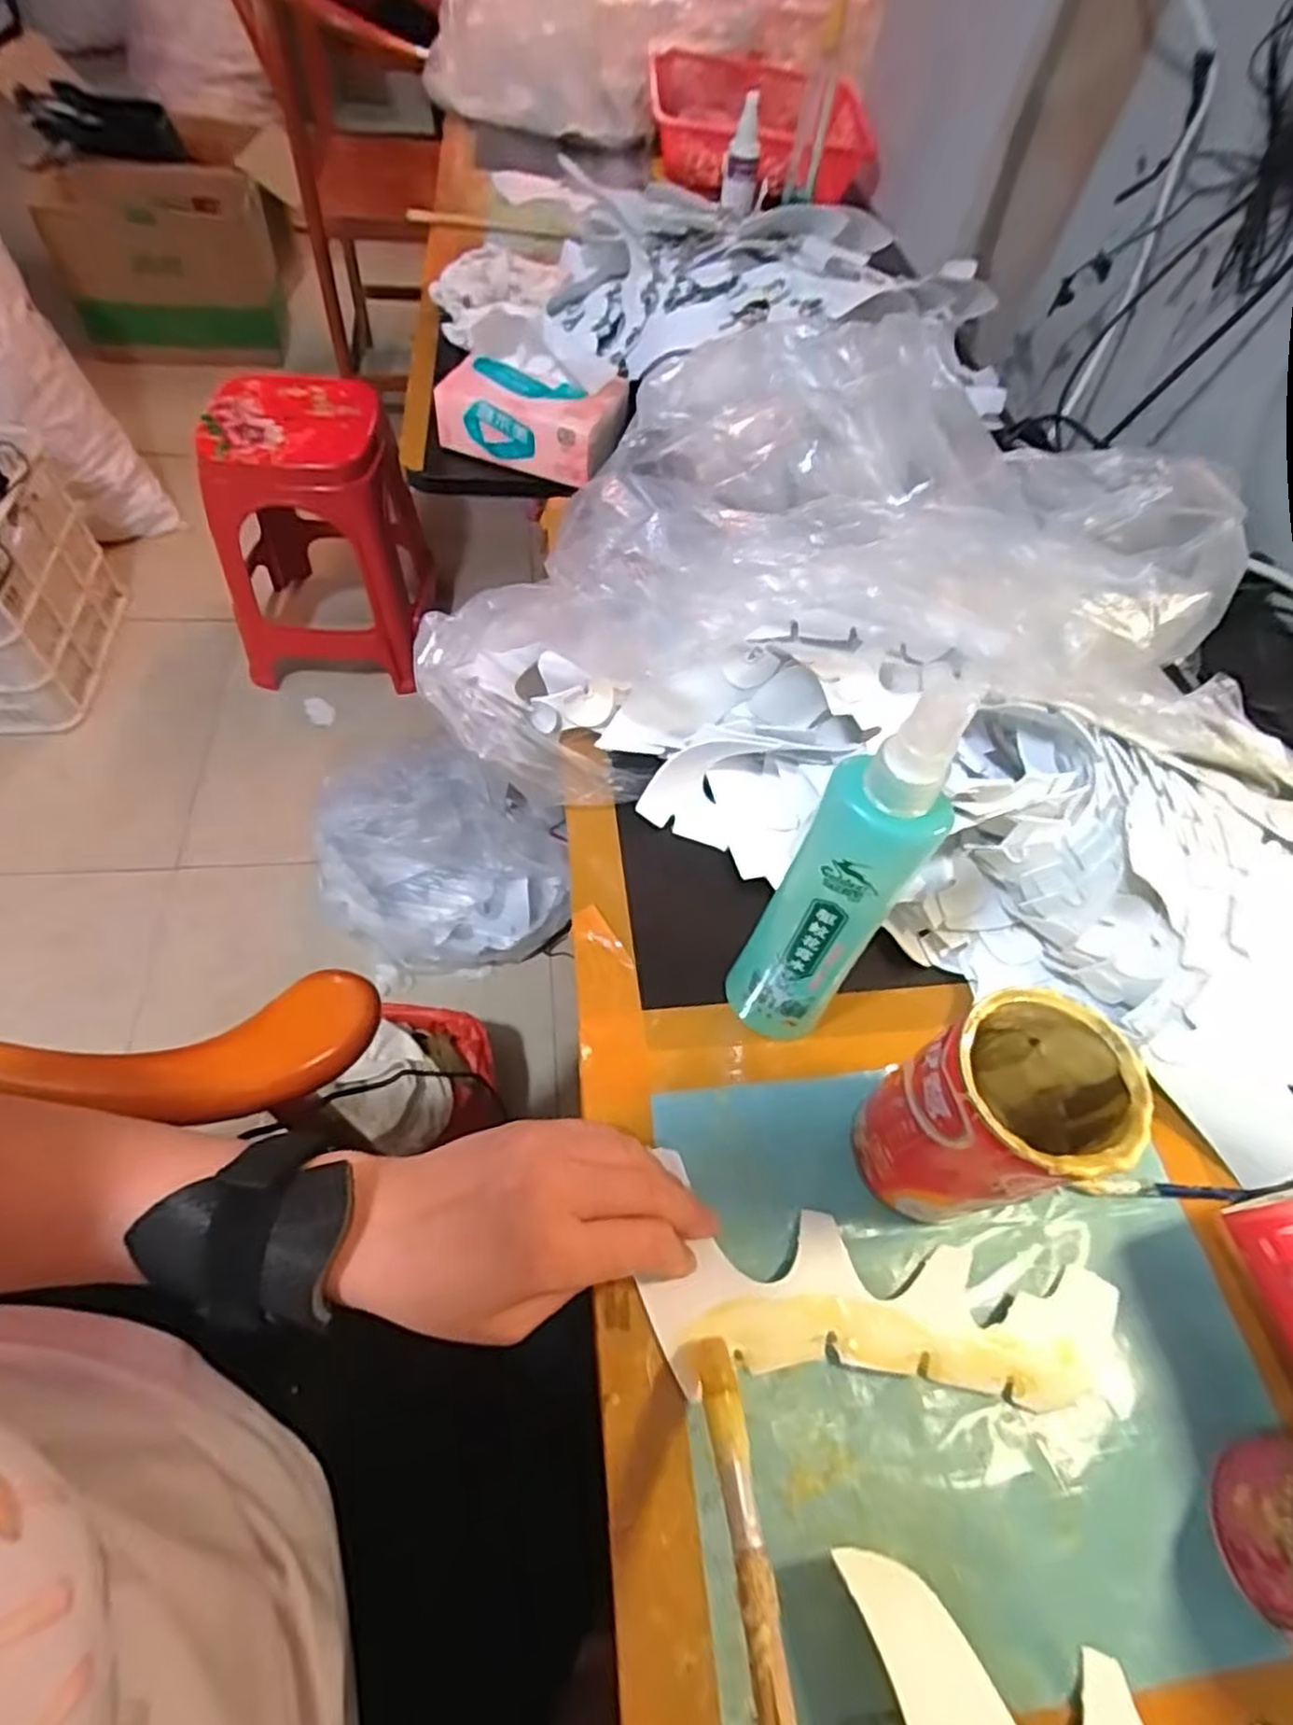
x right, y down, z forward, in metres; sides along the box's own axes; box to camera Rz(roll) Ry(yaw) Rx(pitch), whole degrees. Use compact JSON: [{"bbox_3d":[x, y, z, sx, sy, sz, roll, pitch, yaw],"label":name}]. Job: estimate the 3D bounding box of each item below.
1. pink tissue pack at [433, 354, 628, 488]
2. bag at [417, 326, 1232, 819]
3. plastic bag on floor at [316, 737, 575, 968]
[{"bbox_3d":[-0.094,-0.371,0.618,0.139,0.057,0.079,22,58,8],"label":"pink tissue pack"},{"bbox_3d":[0.078,-0.182,0.440,0.386,0.170,0.249,5,57,-2],"label":"bag"},{"bbox_3d":[-0.335,-0.025,1.241,0.401,0.205,0.359,-2,58,-8],"label":"plastic bag on floor"}]

